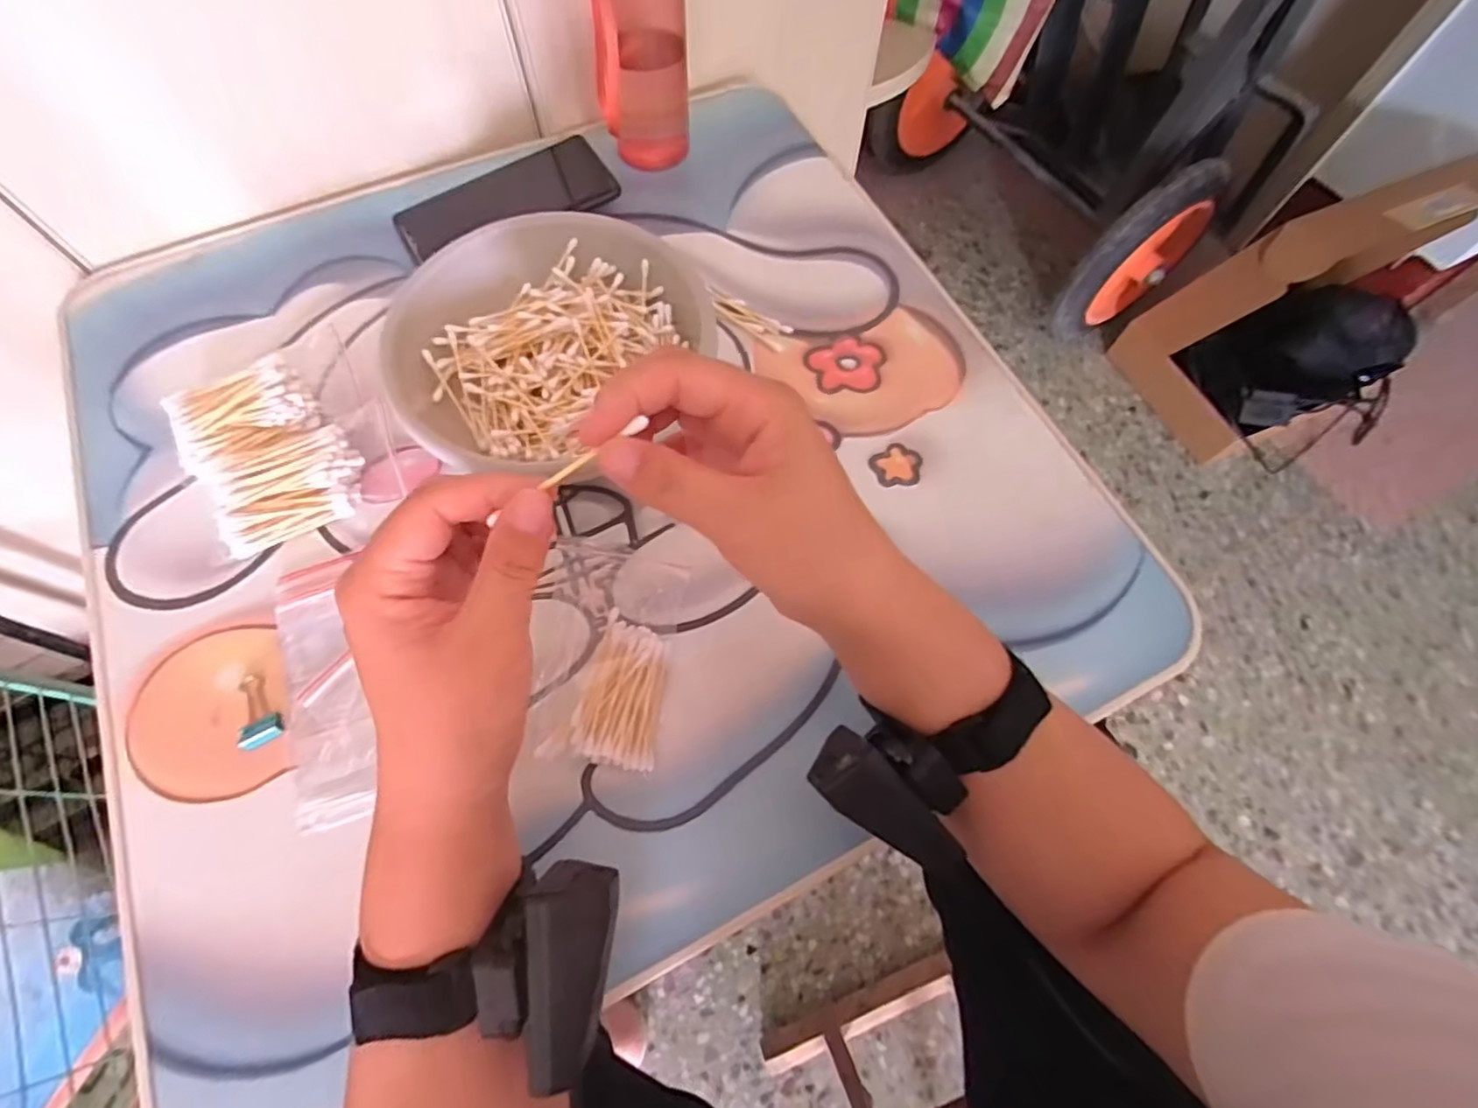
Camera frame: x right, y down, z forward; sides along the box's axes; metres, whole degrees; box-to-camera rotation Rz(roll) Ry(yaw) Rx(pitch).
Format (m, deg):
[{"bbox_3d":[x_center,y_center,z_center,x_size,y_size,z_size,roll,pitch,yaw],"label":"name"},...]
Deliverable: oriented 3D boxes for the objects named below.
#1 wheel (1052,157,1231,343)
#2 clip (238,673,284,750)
[{"bbox_3d":[0.615,-0.451,0.961,0.286,0.276,0.079,-37,72,-15],"label":"wheel"},{"bbox_3d":[-0.259,0.082,0.340,0.020,0.005,0.043,-22,69,-10],"label":"clip"}]

